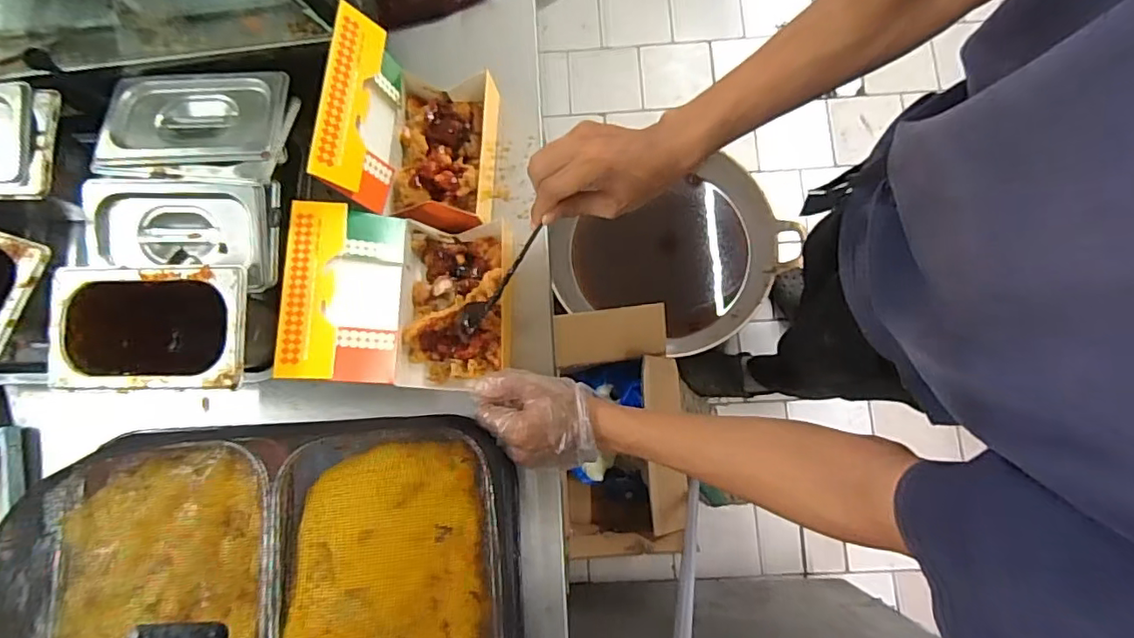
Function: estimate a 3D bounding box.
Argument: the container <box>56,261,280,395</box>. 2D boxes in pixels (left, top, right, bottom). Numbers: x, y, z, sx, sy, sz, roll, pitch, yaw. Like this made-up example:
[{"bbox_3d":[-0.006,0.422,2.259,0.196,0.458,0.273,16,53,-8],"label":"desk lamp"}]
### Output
[{"bbox_3d":[-0.380,0.018,0.572,0.187,0.136,0.108,-2,79,1],"label":"container"}]

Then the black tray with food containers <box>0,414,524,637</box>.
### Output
[{"bbox_3d":[-0.315,0.290,0.553,0.533,0.110,0.371,-3,79,1],"label":"black tray with food containers"}]

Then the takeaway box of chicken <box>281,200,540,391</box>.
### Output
[{"bbox_3d":[-0.166,-0.022,0.598,0.208,0.096,0.176,1,79,1],"label":"takeaway box of chicken"}]

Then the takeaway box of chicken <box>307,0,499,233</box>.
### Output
[{"bbox_3d":[-0.157,-0.199,0.613,0.135,0.155,0.177,4,79,2],"label":"takeaway box of chicken"}]

